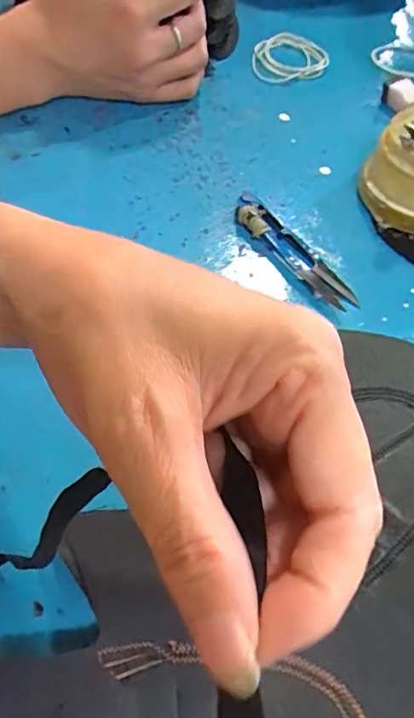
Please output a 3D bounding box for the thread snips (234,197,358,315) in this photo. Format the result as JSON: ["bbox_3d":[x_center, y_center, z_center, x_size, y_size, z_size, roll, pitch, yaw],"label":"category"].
[{"bbox_3d":[0.053,-0.070,0.329,0.026,0.009,0.104,-31,64,-20],"label":"thread snips"}]

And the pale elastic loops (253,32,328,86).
[{"bbox_3d":[0.074,-0.267,0.458,0.065,0.009,0.072,10,58,4],"label":"pale elastic loops"}]

